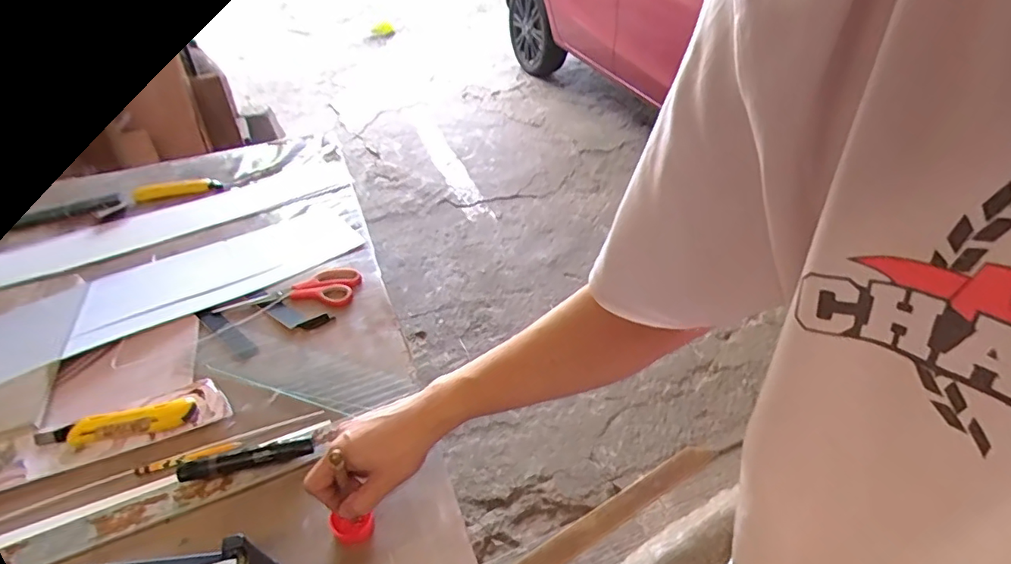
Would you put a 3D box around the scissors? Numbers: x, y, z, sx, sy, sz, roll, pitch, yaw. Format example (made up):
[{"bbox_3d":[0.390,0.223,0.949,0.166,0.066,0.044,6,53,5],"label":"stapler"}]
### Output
[{"bbox_3d":[-0.312,0.022,0.784,0.202,0.013,0.086,-14,43,-13],"label":"scissors"}]

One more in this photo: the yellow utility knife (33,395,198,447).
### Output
[{"bbox_3d":[-0.444,0.160,0.617,0.172,0.021,0.040,-9,42,-8],"label":"yellow utility knife"}]

